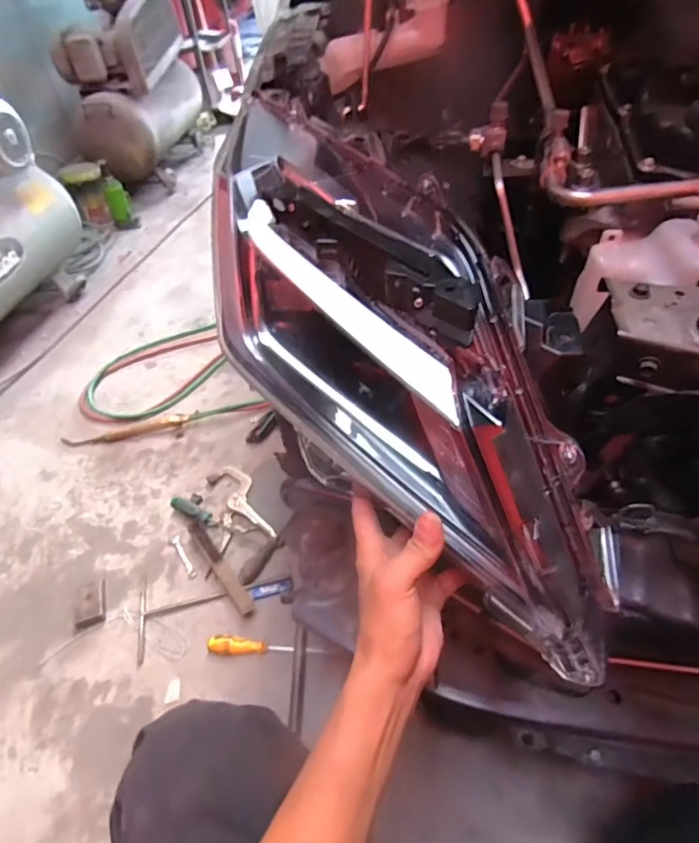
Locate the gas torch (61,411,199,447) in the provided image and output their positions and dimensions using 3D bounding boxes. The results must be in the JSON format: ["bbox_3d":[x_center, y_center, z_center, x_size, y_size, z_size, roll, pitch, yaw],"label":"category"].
[{"bbox_3d":[-0.570,0.020,1.314,0.340,0.032,0.068,-8,46,-2],"label":"gas torch"}]

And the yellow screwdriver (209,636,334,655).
[{"bbox_3d":[-0.149,0.412,0.923,0.219,0.025,0.029,1,47,3],"label":"yellow screwdriver"}]

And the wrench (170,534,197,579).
[{"bbox_3d":[-0.349,0.284,1.065,0.020,0.006,0.118,-26,51,-21],"label":"wrench"}]

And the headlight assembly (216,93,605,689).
[{"bbox_3d":[0.018,-0.062,0.414,0.152,0.149,0.538,-25,69,-20],"label":"headlight assembly"}]

